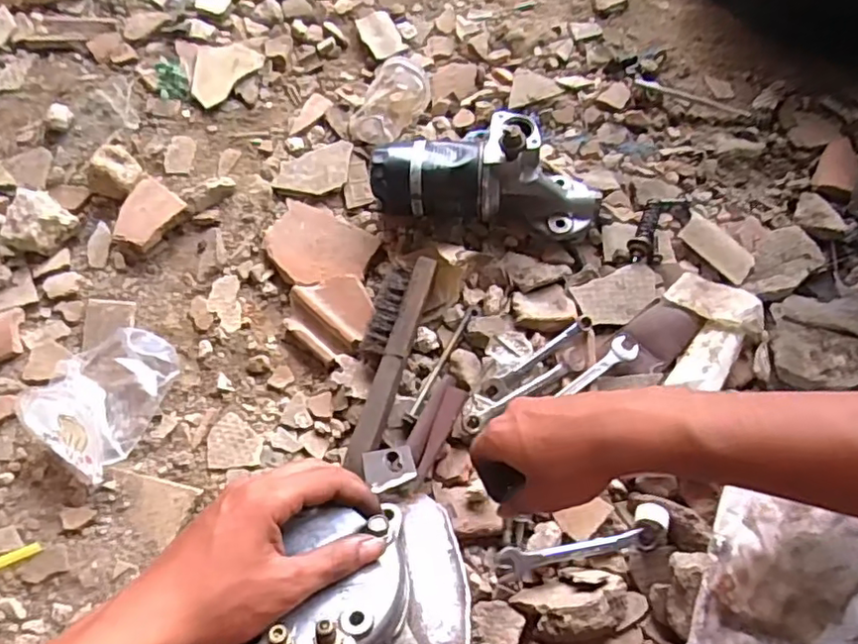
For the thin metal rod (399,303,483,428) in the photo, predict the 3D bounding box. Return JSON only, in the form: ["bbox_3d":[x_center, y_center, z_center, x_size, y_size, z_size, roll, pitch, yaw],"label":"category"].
[{"bbox_3d":[0.015,0.037,0.592,0.013,0.011,0.141,27,68,10],"label":"thin metal rod"}]

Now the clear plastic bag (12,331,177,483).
[{"bbox_3d":[-0.293,0.062,0.548,0.090,0.058,0.132,20,67,7],"label":"clear plastic bag"}]

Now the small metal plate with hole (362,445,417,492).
[{"bbox_3d":[-0.029,0.108,0.464,0.037,0.005,0.041,-10,31,-12],"label":"small metal plate with hole"}]

